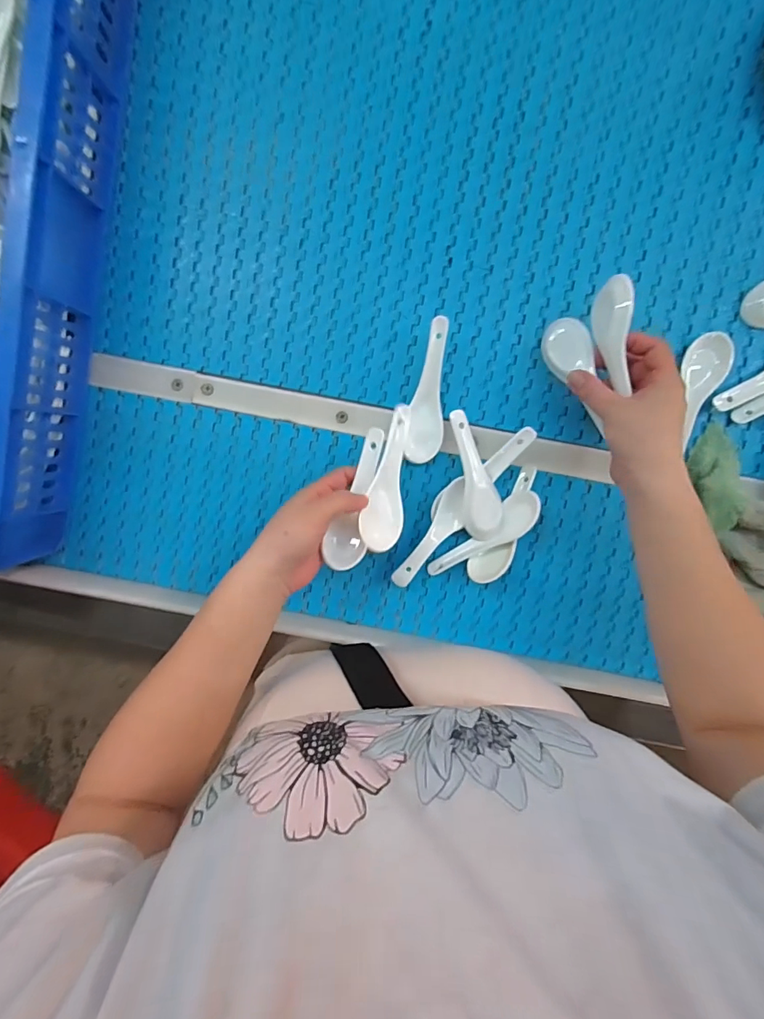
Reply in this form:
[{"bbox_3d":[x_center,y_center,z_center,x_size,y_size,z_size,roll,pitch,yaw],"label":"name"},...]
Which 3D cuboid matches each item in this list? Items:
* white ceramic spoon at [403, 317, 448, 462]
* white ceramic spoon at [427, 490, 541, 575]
[{"bbox_3d":[0.046,-0.107,0.429,0.033,0.035,0.126,8,98,1],"label":"white ceramic spoon"},{"bbox_3d":[0.099,0.027,0.449,0.125,0.026,0.032,-35,95,19],"label":"white ceramic spoon"}]

